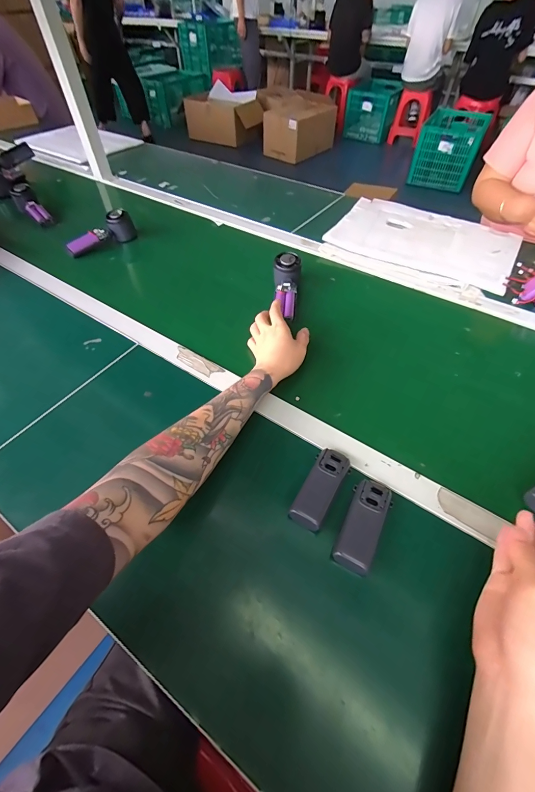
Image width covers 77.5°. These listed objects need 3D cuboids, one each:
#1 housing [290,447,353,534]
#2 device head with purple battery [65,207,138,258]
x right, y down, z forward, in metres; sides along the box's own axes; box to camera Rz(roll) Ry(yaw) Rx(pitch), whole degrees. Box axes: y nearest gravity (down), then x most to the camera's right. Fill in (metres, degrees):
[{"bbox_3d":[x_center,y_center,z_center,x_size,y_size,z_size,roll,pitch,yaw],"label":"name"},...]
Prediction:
[{"bbox_3d":[0.068,0.113,0.416,0.042,0.020,0.104,27,57,19],"label":"housing"},{"bbox_3d":[-0.394,-0.380,0.789,0.052,0.065,0.165,27,57,19],"label":"device head with purple battery"}]

